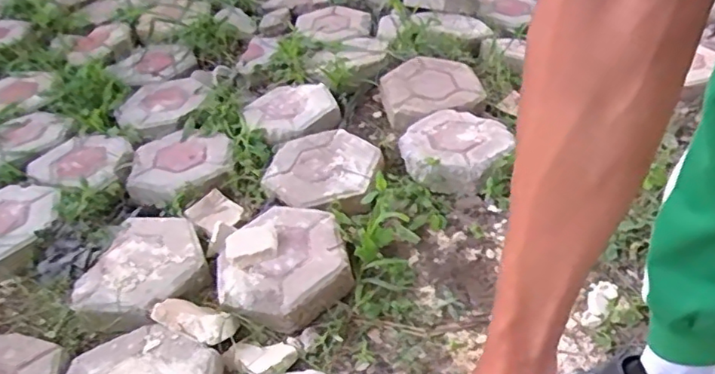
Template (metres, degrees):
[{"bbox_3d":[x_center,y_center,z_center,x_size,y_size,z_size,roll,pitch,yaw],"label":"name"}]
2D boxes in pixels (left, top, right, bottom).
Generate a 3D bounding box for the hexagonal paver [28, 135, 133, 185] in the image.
[{"bbox_3d":[-0.518,-0.056,1.075,0.159,0.021,0.150,11,43,13],"label":"hexagonal paver"}]

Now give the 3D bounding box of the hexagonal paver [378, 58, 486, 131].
[{"bbox_3d":[0.152,-0.214,1.179,0.208,0.044,0.203,-11,43,-12],"label":"hexagonal paver"}]

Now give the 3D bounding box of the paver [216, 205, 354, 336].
[{"bbox_3d":[-0.118,0.114,0.876,0.193,0.052,0.211,-13,44,-14],"label":"paver"}]

